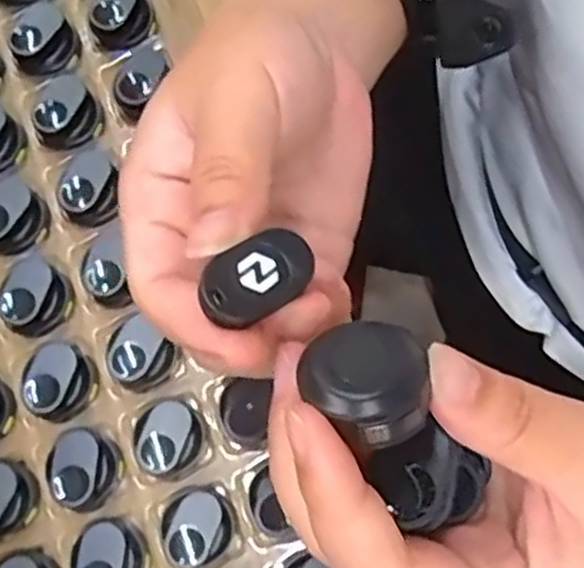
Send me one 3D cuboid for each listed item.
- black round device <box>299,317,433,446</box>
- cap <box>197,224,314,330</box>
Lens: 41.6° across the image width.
[{"bbox_3d":[0.019,0.025,0.176,0.031,0.018,0.027,31,58,35],"label":"black round device"},{"bbox_3d":[-0.008,-0.001,0.182,0.025,0.007,0.017,-35,80,-6],"label":"cap"}]

